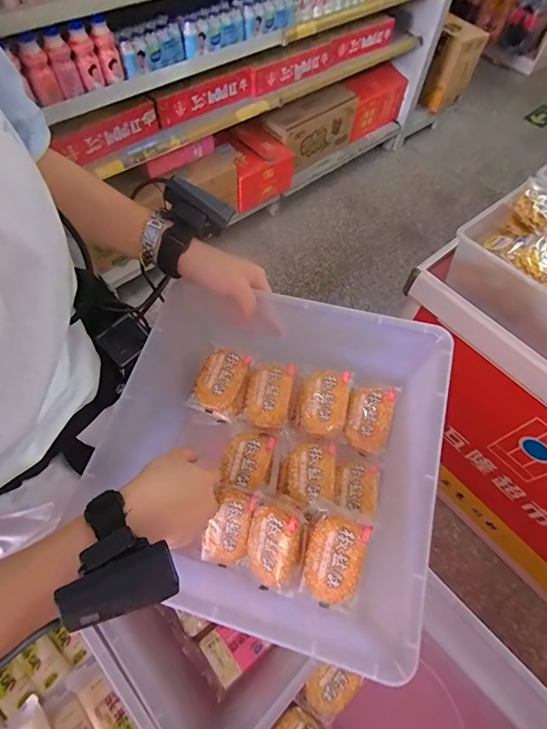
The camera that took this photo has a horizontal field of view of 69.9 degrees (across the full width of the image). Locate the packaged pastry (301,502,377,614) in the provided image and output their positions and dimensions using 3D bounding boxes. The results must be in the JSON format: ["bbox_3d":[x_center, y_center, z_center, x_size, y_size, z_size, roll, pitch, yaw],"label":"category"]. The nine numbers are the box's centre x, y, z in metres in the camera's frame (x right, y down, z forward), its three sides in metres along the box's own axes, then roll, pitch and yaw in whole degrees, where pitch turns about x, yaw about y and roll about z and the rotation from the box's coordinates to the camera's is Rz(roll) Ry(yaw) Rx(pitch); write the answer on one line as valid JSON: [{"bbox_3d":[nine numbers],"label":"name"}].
[{"bbox_3d":[0.058,0.188,0.378,0.060,0.020,0.086,10,83,11],"label":"packaged pastry"}]

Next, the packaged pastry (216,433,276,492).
[{"bbox_3d":[-0.031,0.109,0.446,0.055,0.015,0.067,16,61,6],"label":"packaged pastry"}]

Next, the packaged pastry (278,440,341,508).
[{"bbox_3d":[0.042,0.121,0.435,0.062,0.016,0.071,16,61,6],"label":"packaged pastry"}]

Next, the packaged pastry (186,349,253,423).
[{"bbox_3d":[-0.063,0.026,0.483,0.061,0.020,0.081,24,84,-1],"label":"packaged pastry"}]

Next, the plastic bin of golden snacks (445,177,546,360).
[{"bbox_3d":[0.526,-0.191,0.751,0.287,0.121,0.290,-33,68,-20],"label":"plastic bin of golden snacks"}]

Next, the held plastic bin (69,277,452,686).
[{"bbox_3d":[-0.012,0.084,0.402,0.318,0.147,0.291,20,61,8],"label":"held plastic bin"}]

